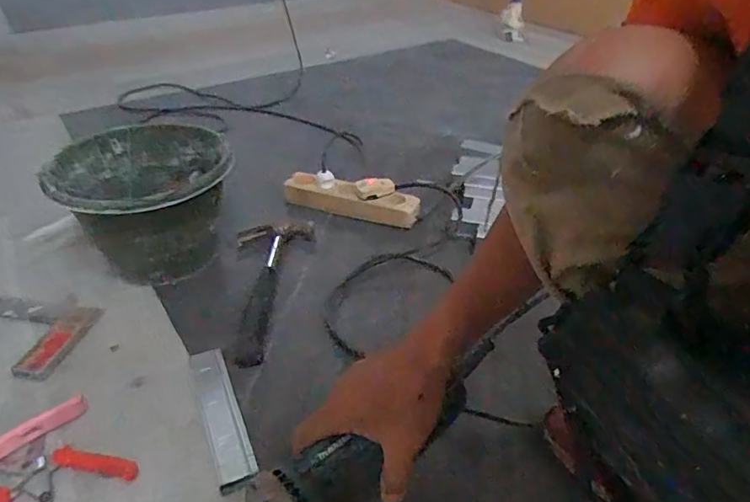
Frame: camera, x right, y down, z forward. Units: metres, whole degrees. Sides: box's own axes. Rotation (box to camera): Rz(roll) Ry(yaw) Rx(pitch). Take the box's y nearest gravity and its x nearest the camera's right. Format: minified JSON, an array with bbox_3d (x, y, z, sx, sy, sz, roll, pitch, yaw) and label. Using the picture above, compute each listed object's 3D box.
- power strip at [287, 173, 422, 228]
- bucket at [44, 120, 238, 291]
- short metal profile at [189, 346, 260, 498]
[{"bbox_3d":[-0.044,-0.097,0.918,0.248,0.050,0.067,13,38,13],"label":"power strip"},{"bbox_3d":[-0.322,-0.060,0.755,0.221,0.167,0.213,2,37,-1],"label":"bucket"},{"bbox_3d":[-0.168,0.177,0.567,0.038,0.017,0.176,-14,40,-21],"label":"short metal profile"}]

